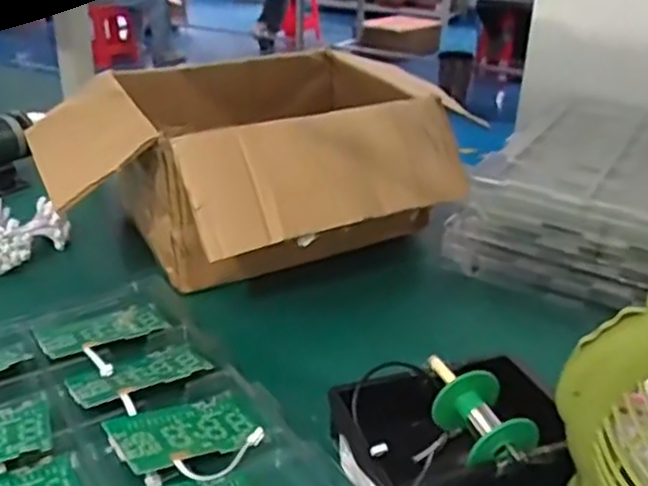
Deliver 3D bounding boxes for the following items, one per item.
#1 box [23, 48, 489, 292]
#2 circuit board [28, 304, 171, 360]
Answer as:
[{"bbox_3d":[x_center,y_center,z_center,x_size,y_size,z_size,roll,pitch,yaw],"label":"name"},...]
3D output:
[{"bbox_3d":[-0.104,-0.108,0.952,0.509,0.196,0.414,-12,31,-26],"label":"box"},{"bbox_3d":[-0.252,0.098,0.784,0.138,0.006,0.090,-12,18,-34],"label":"circuit board"}]

